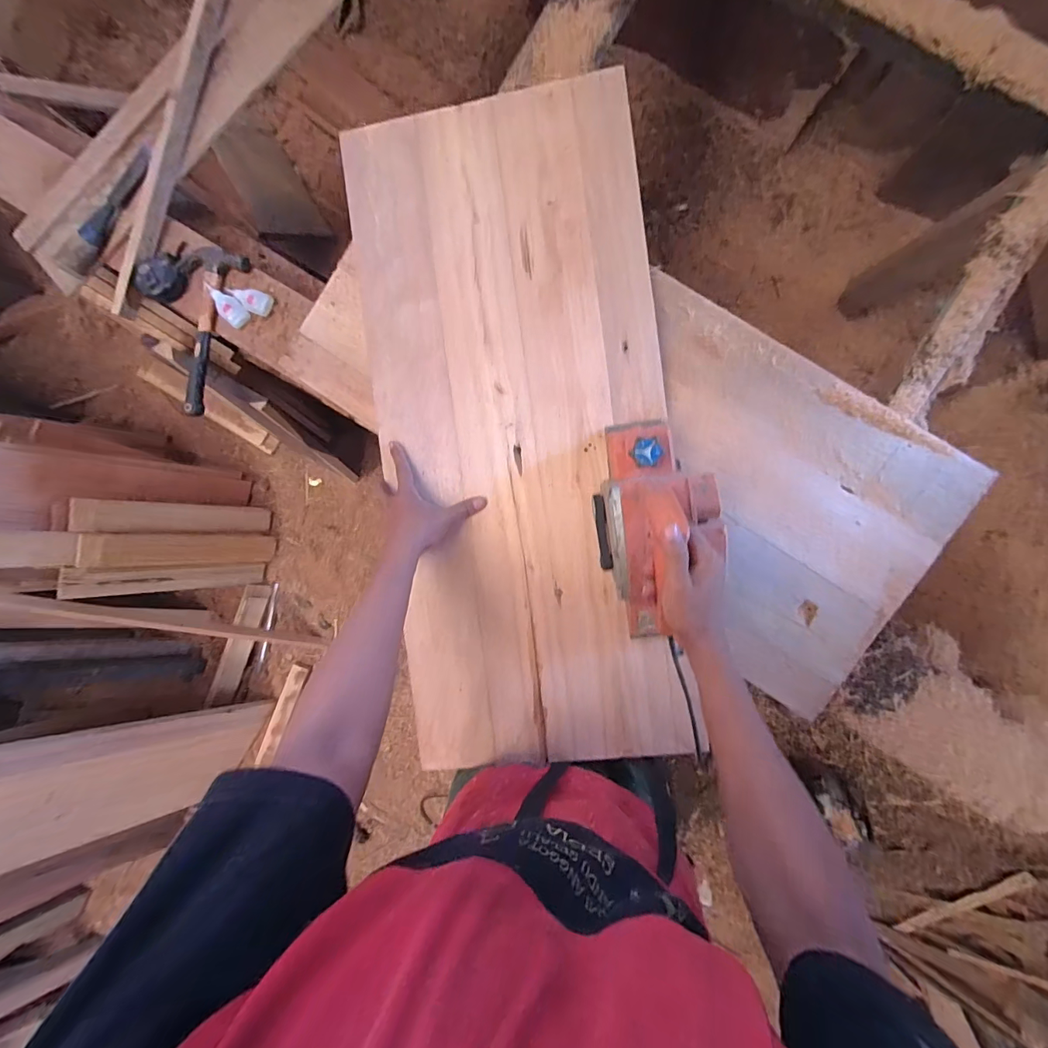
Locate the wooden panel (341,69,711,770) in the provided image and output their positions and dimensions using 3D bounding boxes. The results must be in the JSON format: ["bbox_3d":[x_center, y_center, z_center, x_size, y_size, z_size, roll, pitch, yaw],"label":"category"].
[{"bbox_3d":[-0.007,-0.129,0.628,0.395,0.018,0.913,-5,90,5],"label":"wooden panel"}]

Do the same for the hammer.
[{"bbox_3d":[-0.517,-0.312,0.728,0.084,0.034,0.269,13,93,5],"label":"hammer"}]

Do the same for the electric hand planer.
[{"bbox_3d":[0.157,0.006,0.526,0.130,0.152,0.272,-6,91,5],"label":"electric hand planer"}]

